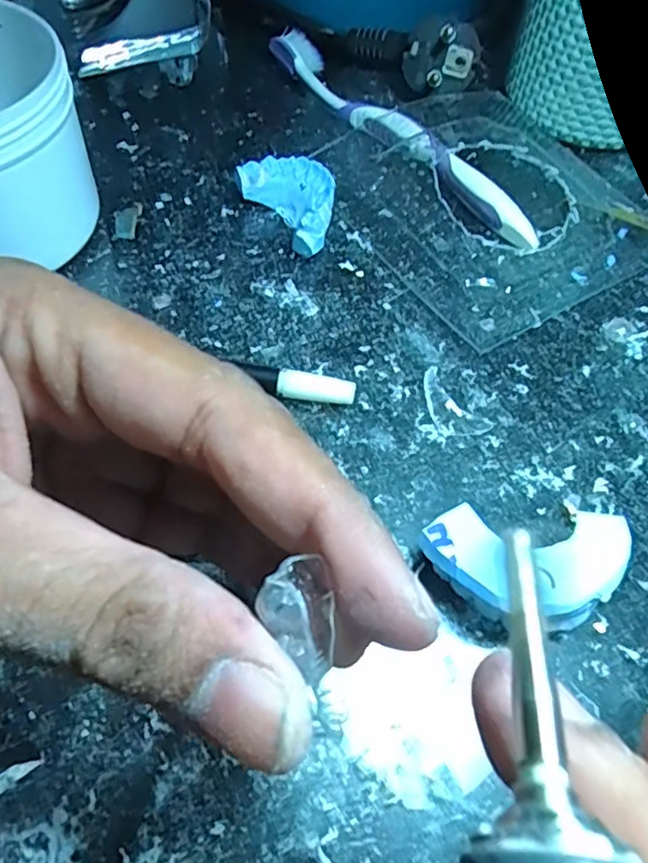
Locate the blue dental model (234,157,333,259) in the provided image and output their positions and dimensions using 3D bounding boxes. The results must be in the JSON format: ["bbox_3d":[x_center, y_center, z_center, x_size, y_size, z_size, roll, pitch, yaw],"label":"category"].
[{"bbox_3d":[-0.011,-0.095,0.247,0.030,0.017,0.045,-33,66,-22],"label":"blue dental model"}]

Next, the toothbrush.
[{"bbox_3d":[0.031,-0.142,0.279,0.020,0.011,0.180,-34,67,-23],"label":"toothbrush"}]

